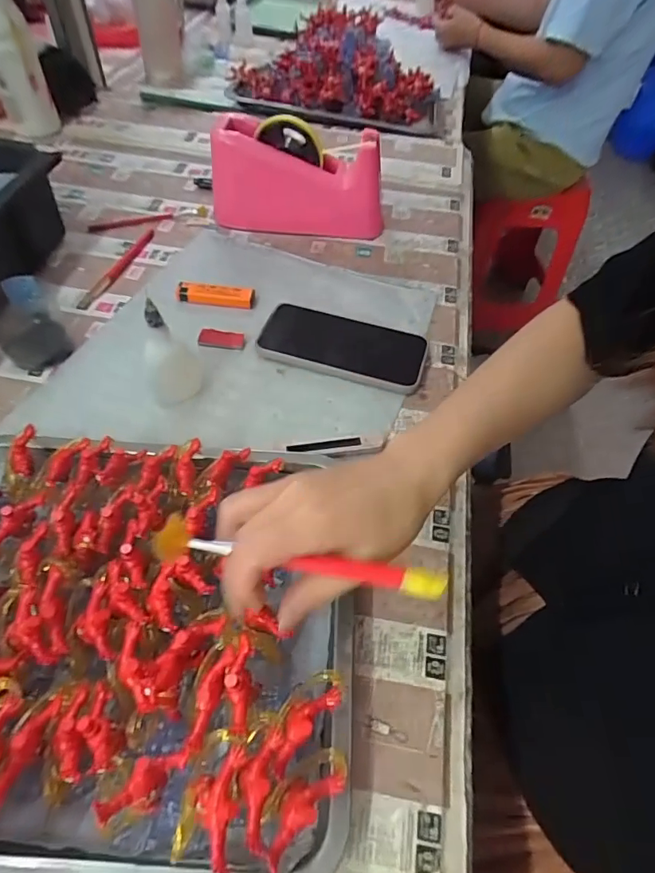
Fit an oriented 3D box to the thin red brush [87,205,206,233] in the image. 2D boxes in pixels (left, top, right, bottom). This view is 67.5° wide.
[{"bbox_3d":[-0.227,-0.274,0.619,0.144,0.005,0.020,-14,55,-13],"label":"thin red brush"}]

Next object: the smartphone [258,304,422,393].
[{"bbox_3d":[0.015,-0.091,0.486,0.160,0.012,0.084,13,54,7],"label":"smartphone"}]

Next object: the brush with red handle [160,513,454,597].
[{"bbox_3d":[-0.012,0.060,0.243,0.144,0.011,0.019,9,53,-1],"label":"brush with red handle"}]

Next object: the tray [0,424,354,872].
[{"bbox_3d":[-0.136,0.109,0.308,0.299,0.055,0.258,3,53,0],"label":"tray"}]

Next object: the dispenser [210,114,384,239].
[{"bbox_3d":[-0.035,-0.310,0.591,0.209,0.107,0.065,5,53,1],"label":"dispenser"}]

